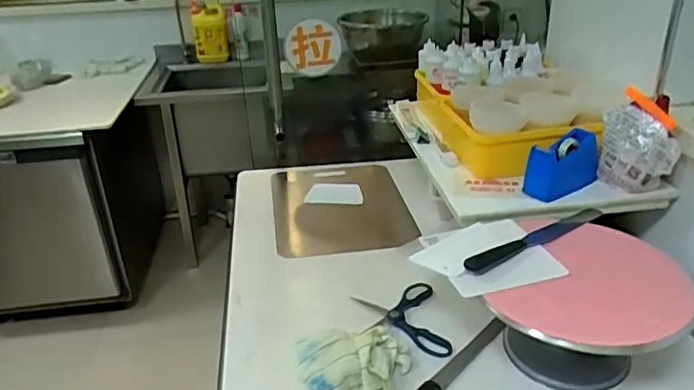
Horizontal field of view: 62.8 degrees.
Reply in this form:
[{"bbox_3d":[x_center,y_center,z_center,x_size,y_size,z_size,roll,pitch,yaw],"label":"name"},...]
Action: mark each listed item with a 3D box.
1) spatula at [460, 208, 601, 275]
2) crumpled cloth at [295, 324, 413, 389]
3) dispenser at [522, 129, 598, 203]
[{"bbox_3d":[0.295,0.060,0.863,0.303,0.014,0.035,-19,32,-30],"label":"spatula"},{"bbox_3d":[0.013,0.241,0.830,0.166,0.042,0.120,-7,28,-10],"label":"crumpled cloth"},{"bbox_3d":[0.381,-0.054,0.997,0.139,0.091,0.052,-17,31,-26],"label":"dispenser"}]

